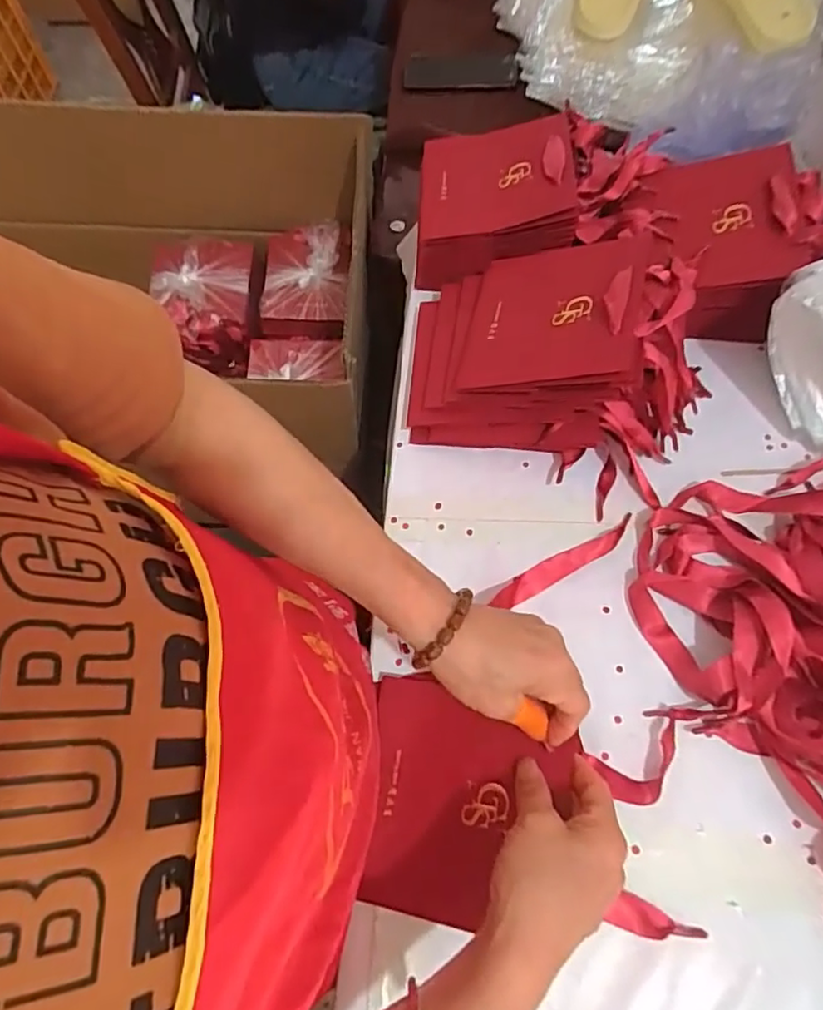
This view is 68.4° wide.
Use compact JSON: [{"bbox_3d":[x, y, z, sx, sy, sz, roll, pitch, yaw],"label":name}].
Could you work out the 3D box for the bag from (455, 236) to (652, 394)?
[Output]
[{"bbox_3d":[0.112,-0.152,0.483,0.144,0.011,0.136,2,63,34],"label":"bag"}]

